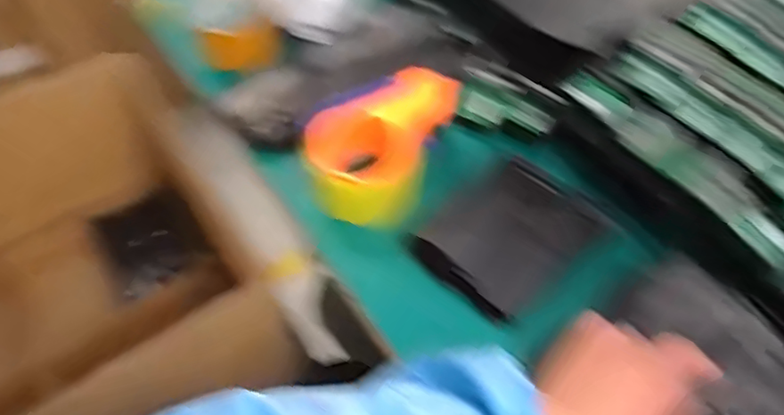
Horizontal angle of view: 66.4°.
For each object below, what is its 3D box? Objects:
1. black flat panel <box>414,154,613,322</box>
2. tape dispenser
[{"bbox_3d":[0.107,0.025,0.550,0.147,0.014,0.114,-36,63,-24],"label":"black flat panel"},{"bbox_3d":[-0.012,-0.064,0.590,0.111,0.085,0.140,23,57,14],"label":"tape dispenser"}]

